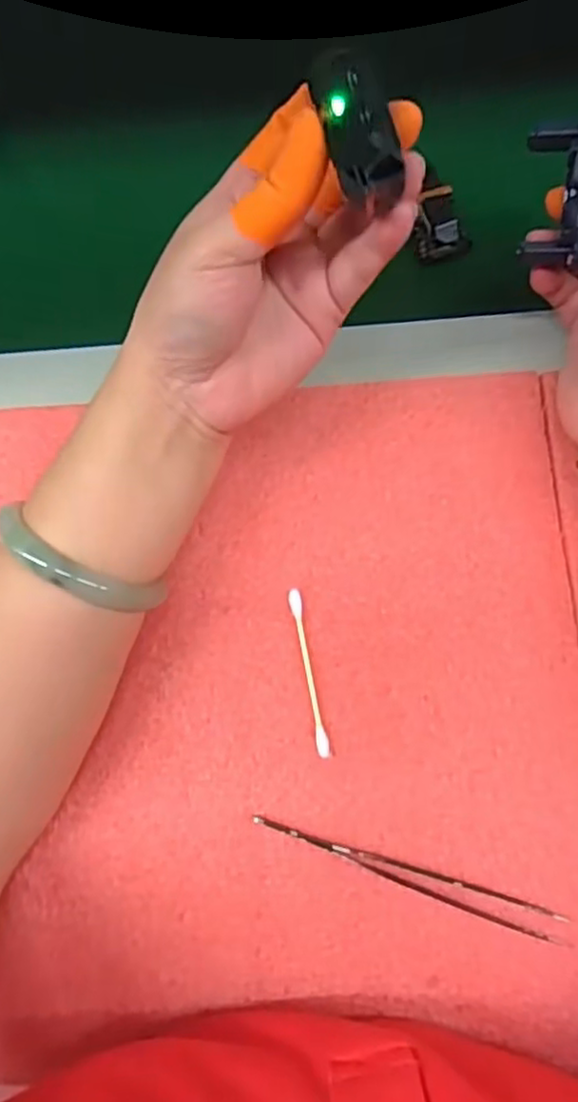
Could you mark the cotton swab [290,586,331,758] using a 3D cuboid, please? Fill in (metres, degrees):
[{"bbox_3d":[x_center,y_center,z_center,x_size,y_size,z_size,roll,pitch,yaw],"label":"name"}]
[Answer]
[{"bbox_3d":[0.009,0.053,0.295,0.005,0.004,0.073,-11,79,-1],"label":"cotton swab"}]

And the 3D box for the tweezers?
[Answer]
[{"bbox_3d":[0.049,0.136,0.277,0.132,0.006,0.012,16,80,4],"label":"tweezers"}]

